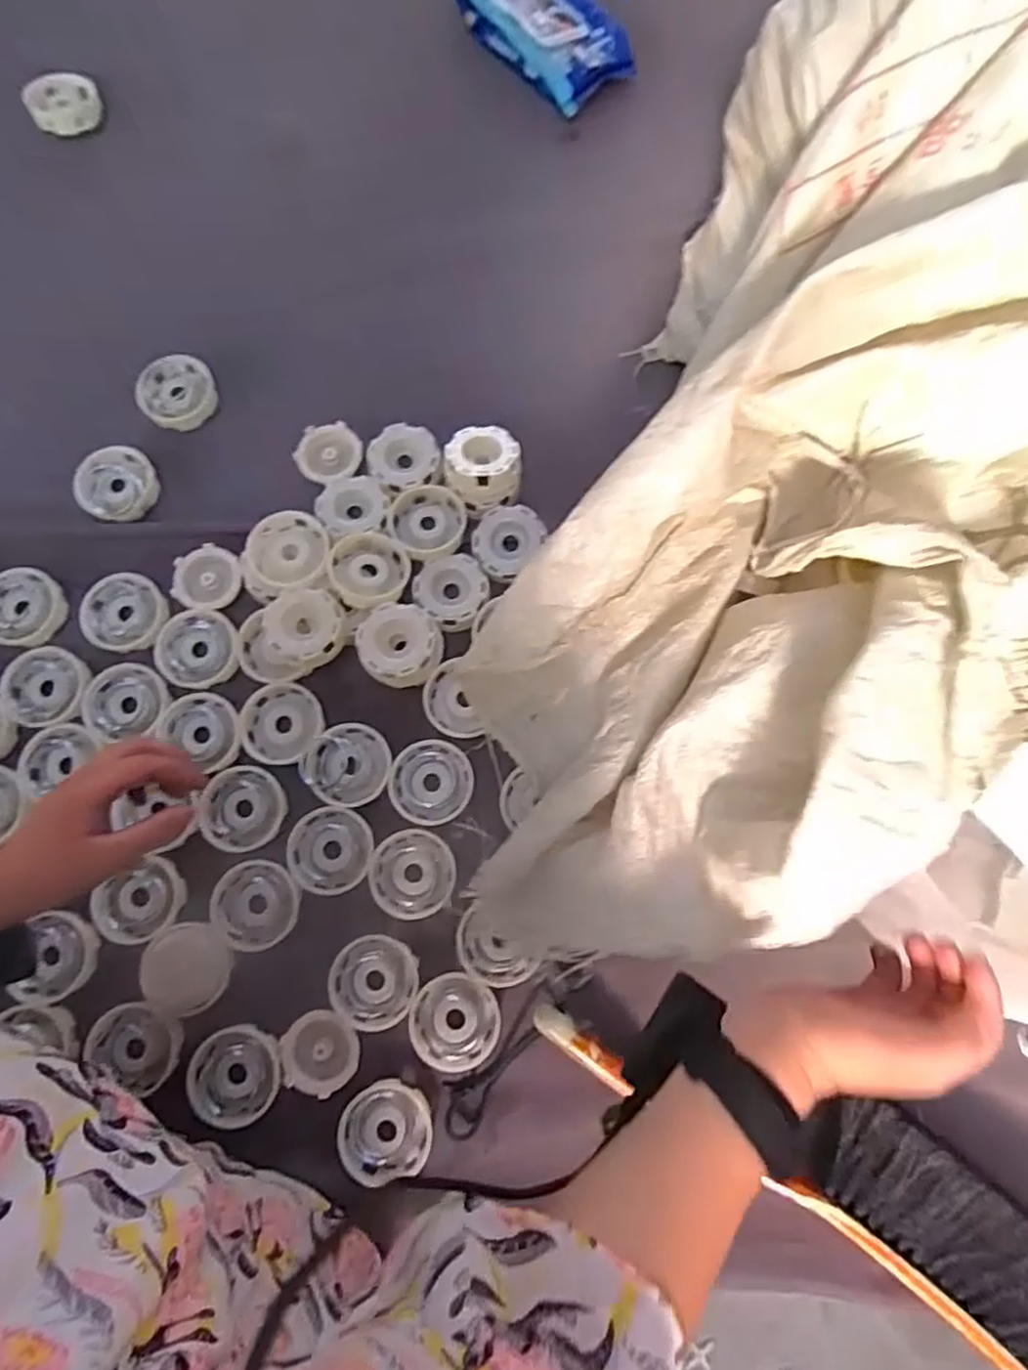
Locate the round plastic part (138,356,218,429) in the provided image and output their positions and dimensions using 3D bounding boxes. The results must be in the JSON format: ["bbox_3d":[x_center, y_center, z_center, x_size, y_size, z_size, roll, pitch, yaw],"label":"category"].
[{"bbox_3d":[-0.294,-0.257,0.602,0.062,0.020,0.064,0,78,0],"label":"round plastic part"}]

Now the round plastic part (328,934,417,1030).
[{"bbox_3d":[-0.101,0.214,0.499,0.063,0.011,0.060,0,78,0],"label":"round plastic part"}]

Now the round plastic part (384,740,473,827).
[{"bbox_3d":[-0.063,0.075,0.528,0.062,0.019,0.060,0,78,0],"label":"round plastic part"}]

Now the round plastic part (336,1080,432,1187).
[{"bbox_3d":[-0.089,0.307,0.474,0.061,0.017,0.057,0,78,0],"label":"round plastic part"}]

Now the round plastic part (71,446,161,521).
[{"bbox_3d":[-0.333,-0.169,0.583,0.063,0.021,0.064,0,78,0],"label":"round plastic part"}]

